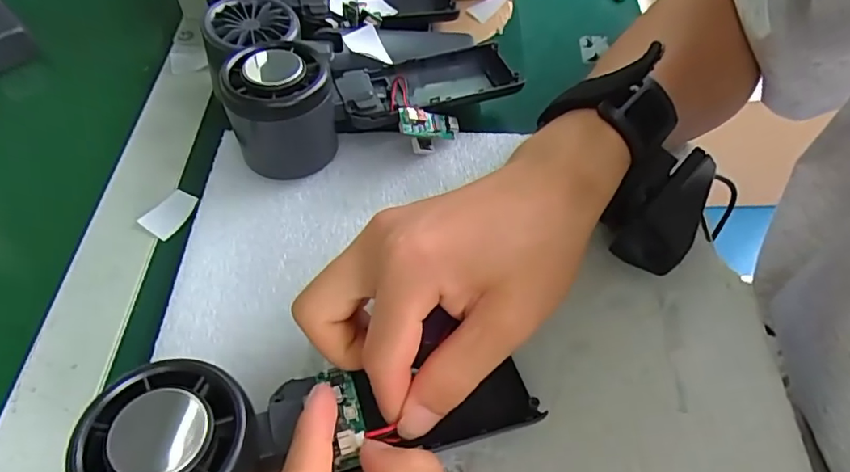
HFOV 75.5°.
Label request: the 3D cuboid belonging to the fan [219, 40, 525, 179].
[{"bbox_3d":[-0.026,-0.081,0.308,0.163,0.059,0.065,-16,57,-9],"label":"fan"}]

